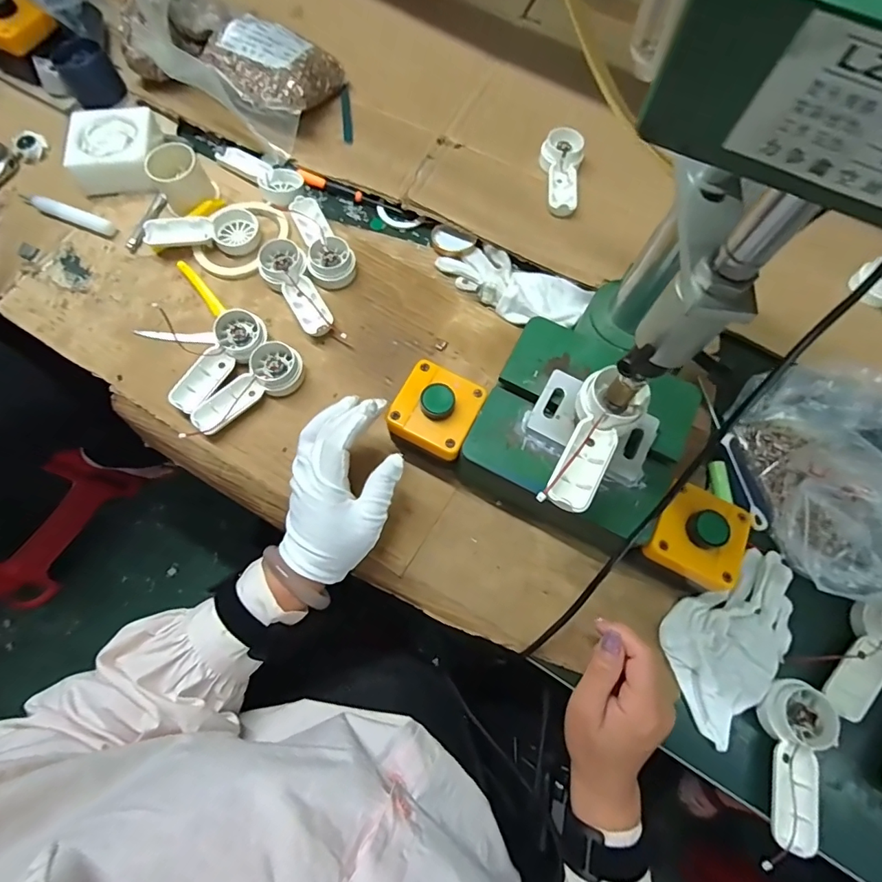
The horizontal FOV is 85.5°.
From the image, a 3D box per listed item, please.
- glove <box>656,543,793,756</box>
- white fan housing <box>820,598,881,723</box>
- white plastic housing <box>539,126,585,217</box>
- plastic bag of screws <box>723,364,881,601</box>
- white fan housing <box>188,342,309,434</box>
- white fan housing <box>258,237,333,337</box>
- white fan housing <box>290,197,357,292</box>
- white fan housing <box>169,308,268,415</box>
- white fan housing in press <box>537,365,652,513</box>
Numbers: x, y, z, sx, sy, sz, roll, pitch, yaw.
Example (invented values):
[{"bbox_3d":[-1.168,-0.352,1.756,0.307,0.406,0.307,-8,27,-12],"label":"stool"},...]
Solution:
[{"bbox_3d":[0.241,0.157,0.393,0.150,0.015,0.084,-42,76,-14],"label":"glove"},{"bbox_3d":[0.347,0.174,0.381,0.048,0.024,0.112,36,74,12],"label":"white fan housing"},{"bbox_3d":[0.135,-0.299,0.534,0.046,0.025,0.108,5,70,1],"label":"white plastic housing"},{"bbox_3d":[0.357,0.024,0.408,0.170,0.056,0.202,-1,70,-1],"label":"plastic bag of screws"},{"bbox_3d":[-0.180,-0.048,0.445,0.109,0.024,0.043,-42,76,-14],"label":"white fan housing"},{"bbox_3d":[-0.147,-0.152,0.480,0.044,0.024,0.113,-27,73,-10],"label":"white fan housing"},{"bbox_3d":[-0.128,-0.211,0.502,0.048,0.024,0.115,-23,72,-9],"label":"white fan housing"},{"bbox_3d":[-0.210,-0.075,0.455,0.042,0.027,0.108,37,86,12],"label":"white fan housing"},{"bbox_3d":[0.104,0.001,0.335,0.044,0.024,0.106,31,71,9],"label":"white fan housing in press"}]

